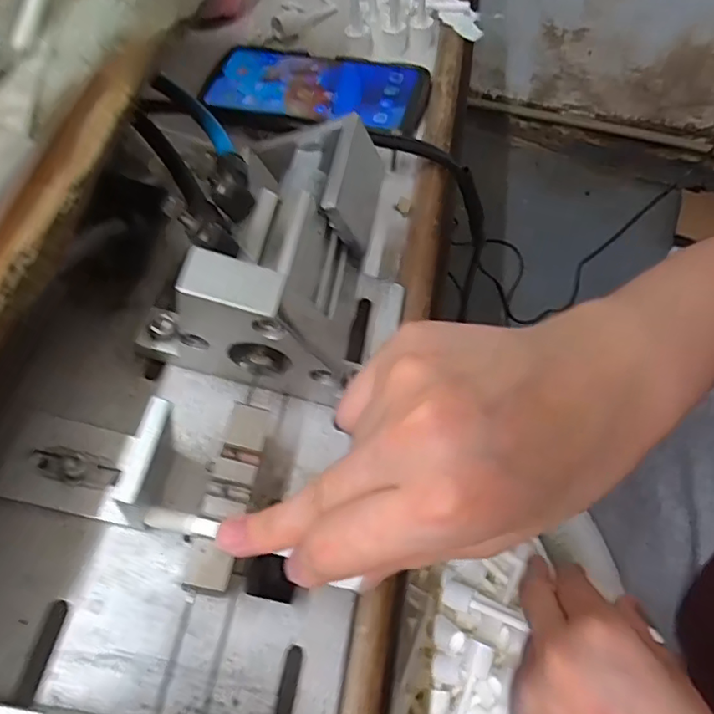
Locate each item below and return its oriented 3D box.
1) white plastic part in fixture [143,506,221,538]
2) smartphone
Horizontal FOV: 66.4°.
[{"bbox_3d":[-0.064,0.060,0.198,0.025,0.004,0.007,14,61,-8],"label":"white plastic part in fixture"},{"bbox_3d":[-0.032,-0.200,0.407,0.165,0.009,0.091,9,62,7],"label":"smartphone"}]

